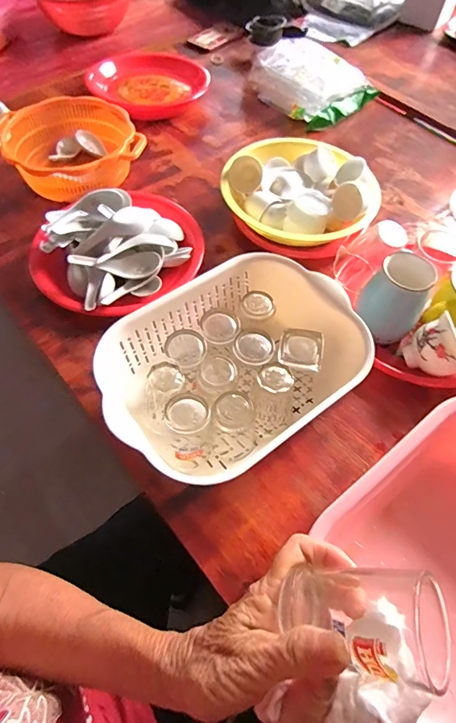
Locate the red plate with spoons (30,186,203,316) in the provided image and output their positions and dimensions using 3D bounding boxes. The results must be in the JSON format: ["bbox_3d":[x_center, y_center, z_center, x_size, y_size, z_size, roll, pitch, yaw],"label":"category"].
[{"bbox_3d":[-0.164,-0.171,0.612,0.250,0.089,0.198,-27,64,-18],"label":"red plate with spoons"}]

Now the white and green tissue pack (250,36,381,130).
[{"bbox_3d":[0.186,-0.625,0.887,0.199,0.079,0.216,-35,66,-21],"label":"white and green tissue pack"}]

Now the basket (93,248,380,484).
[{"bbox_3d":[0.004,0.014,0.491,0.289,0.103,0.219,-33,66,-20],"label":"basket"}]

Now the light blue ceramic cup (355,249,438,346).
[{"bbox_3d":[0.221,-0.082,0.537,0.080,0.100,0.069,34,63,16],"label":"light blue ceramic cup"}]

